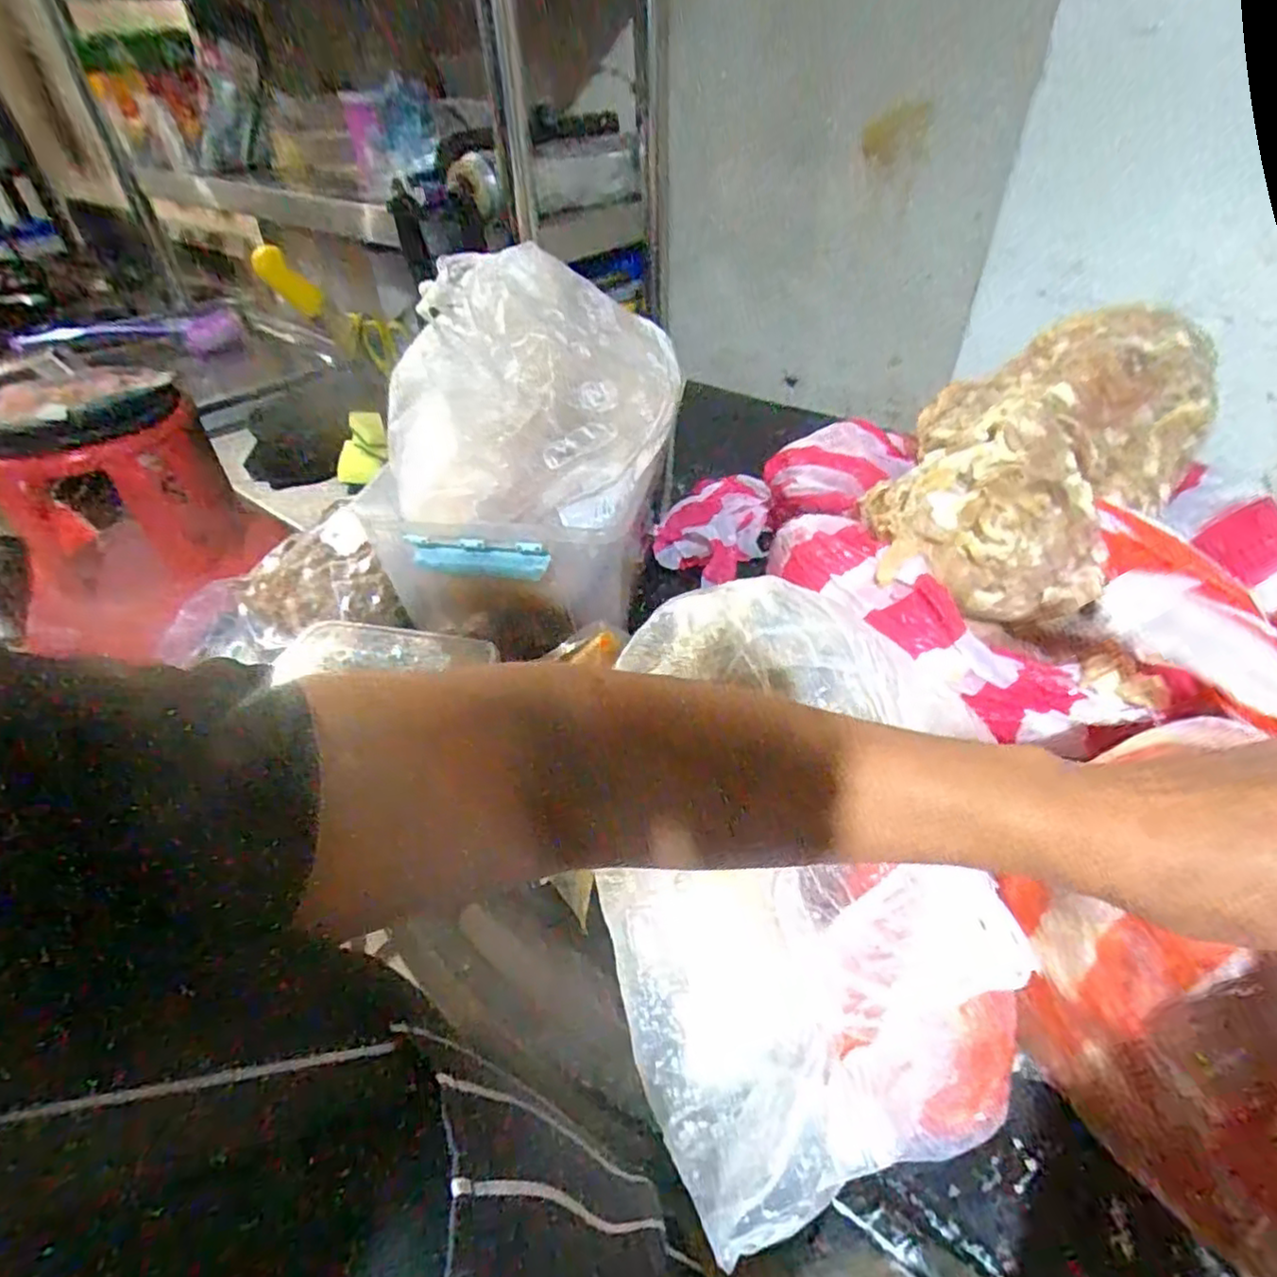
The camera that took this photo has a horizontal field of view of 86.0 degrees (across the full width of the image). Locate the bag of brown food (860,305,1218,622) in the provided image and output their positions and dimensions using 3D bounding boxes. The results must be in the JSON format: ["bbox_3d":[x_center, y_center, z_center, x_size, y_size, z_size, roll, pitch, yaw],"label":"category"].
[{"bbox_3d":[0.263,-0.117,0.459,0.151,0.132,0.228,30,51,31],"label":"bag of brown food"}]

